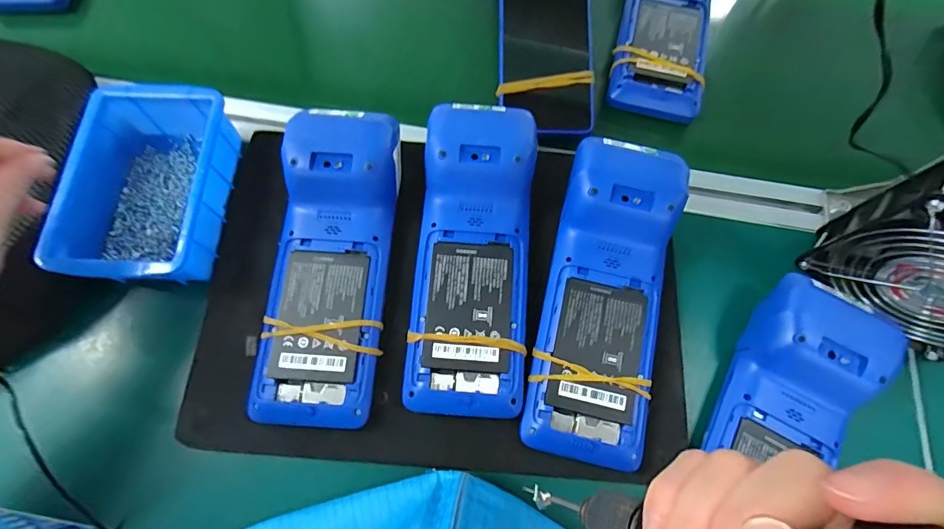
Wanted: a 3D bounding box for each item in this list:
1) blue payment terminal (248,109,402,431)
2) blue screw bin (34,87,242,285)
[{"bbox_3d":[-0.103,-0.008,0.325,0.087,0.055,0.211,5,71,0],"label":"blue payment terminal"},{"bbox_3d":[-0.242,-0.060,0.347,0.098,0.054,0.148,3,71,-1],"label":"blue screw bin"}]

